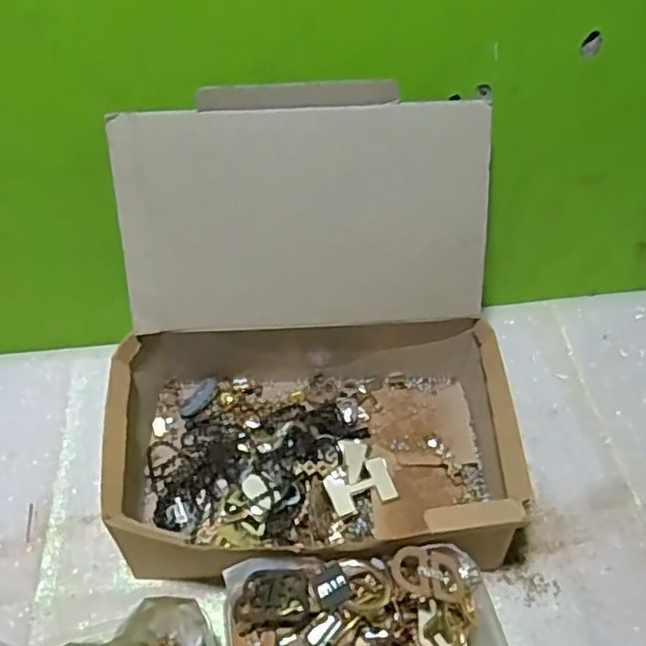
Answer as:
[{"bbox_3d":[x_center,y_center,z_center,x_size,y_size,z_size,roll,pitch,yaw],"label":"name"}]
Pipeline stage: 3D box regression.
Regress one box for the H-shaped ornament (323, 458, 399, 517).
[{"bbox_3d":[0.034,0.147,0.599,0.059,0.005,0.039,-16,63,-10],"label":"H-shaped ornament"}]

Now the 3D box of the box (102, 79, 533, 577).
[{"bbox_3d":[-0.013,0.022,0.549,0.326,0.281,0.297,-2,50,-1],"label":"box"}]

